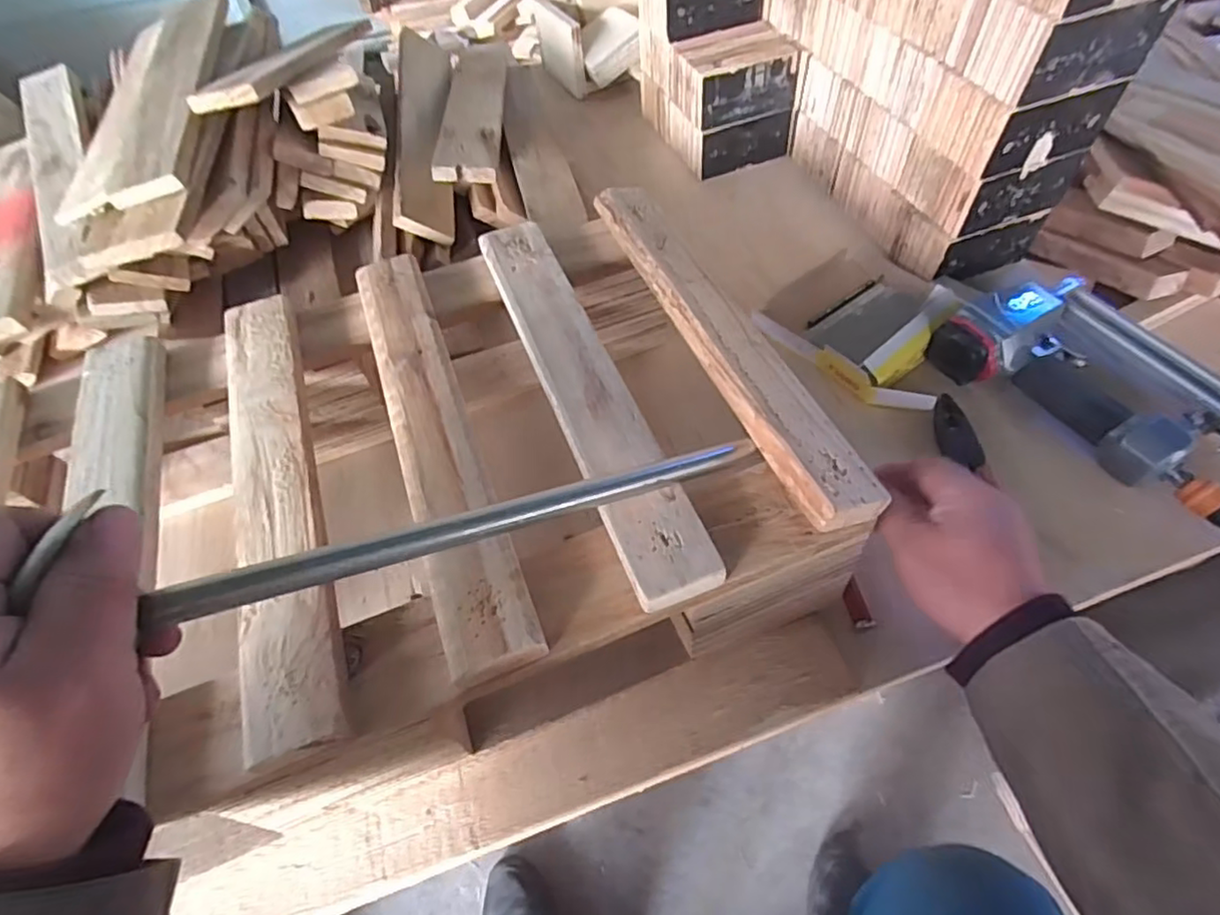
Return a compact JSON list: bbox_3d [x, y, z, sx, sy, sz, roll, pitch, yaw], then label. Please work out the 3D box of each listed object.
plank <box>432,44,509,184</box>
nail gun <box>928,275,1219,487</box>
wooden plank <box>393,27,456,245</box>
[{"bbox_3d":[-0.159,-0.435,0.765,0.064,0.016,0.419,1,49,-8],"label":"plank"},{"bbox_3d":[0.416,-0.070,0.533,0.175,0.046,0.209,-25,58,-12],"label":"nail gun"},{"bbox_3d":[-0.215,-0.390,0.739,0.066,0.012,0.373,13,53,-33],"label":"wooden plank"}]

